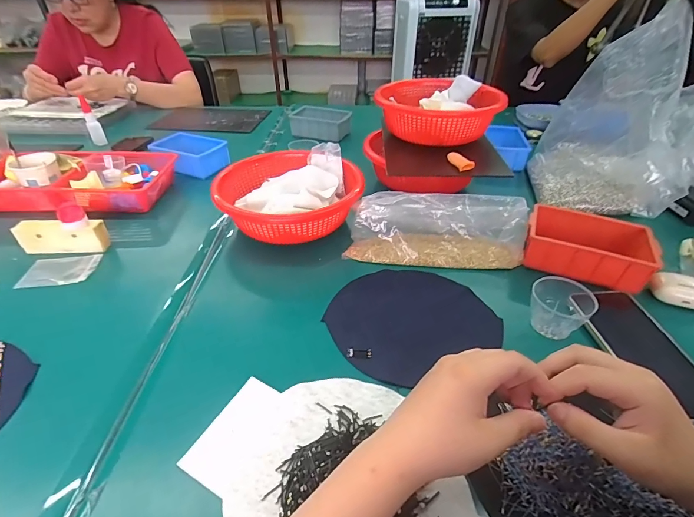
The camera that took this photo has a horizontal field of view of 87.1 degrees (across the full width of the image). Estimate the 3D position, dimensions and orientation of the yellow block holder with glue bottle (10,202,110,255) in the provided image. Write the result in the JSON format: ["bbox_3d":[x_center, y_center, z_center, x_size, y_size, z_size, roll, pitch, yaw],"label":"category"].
[{"bbox_3d":[-0.427,-0.044,0.541,0.120,0.071,0.028,0,39,0],"label":"yellow block holder with glue bottle"}]

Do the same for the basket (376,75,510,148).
[{"bbox_3d":[0.168,-0.269,0.663,0.180,0.074,0.173,-27,44,-27],"label":"basket"}]

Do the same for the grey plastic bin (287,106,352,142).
[{"bbox_3d":[-0.068,-0.344,0.927,0.152,0.047,0.107,11,40,14],"label":"grey plastic bin"}]

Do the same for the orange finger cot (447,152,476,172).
[{"bbox_3d":[0.181,-0.156,0.584,0.019,0.016,0.054,-16,40,-16],"label":"orange finger cot"}]

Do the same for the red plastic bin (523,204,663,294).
[{"bbox_3d":[0.326,-0.018,0.501,0.144,0.054,0.105,18,42,21],"label":"red plastic bin"}]

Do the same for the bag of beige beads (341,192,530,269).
[{"bbox_3d":[0.129,-0.044,0.526,0.246,0.069,0.088,5,39,7],"label":"bag of beige beads"}]

